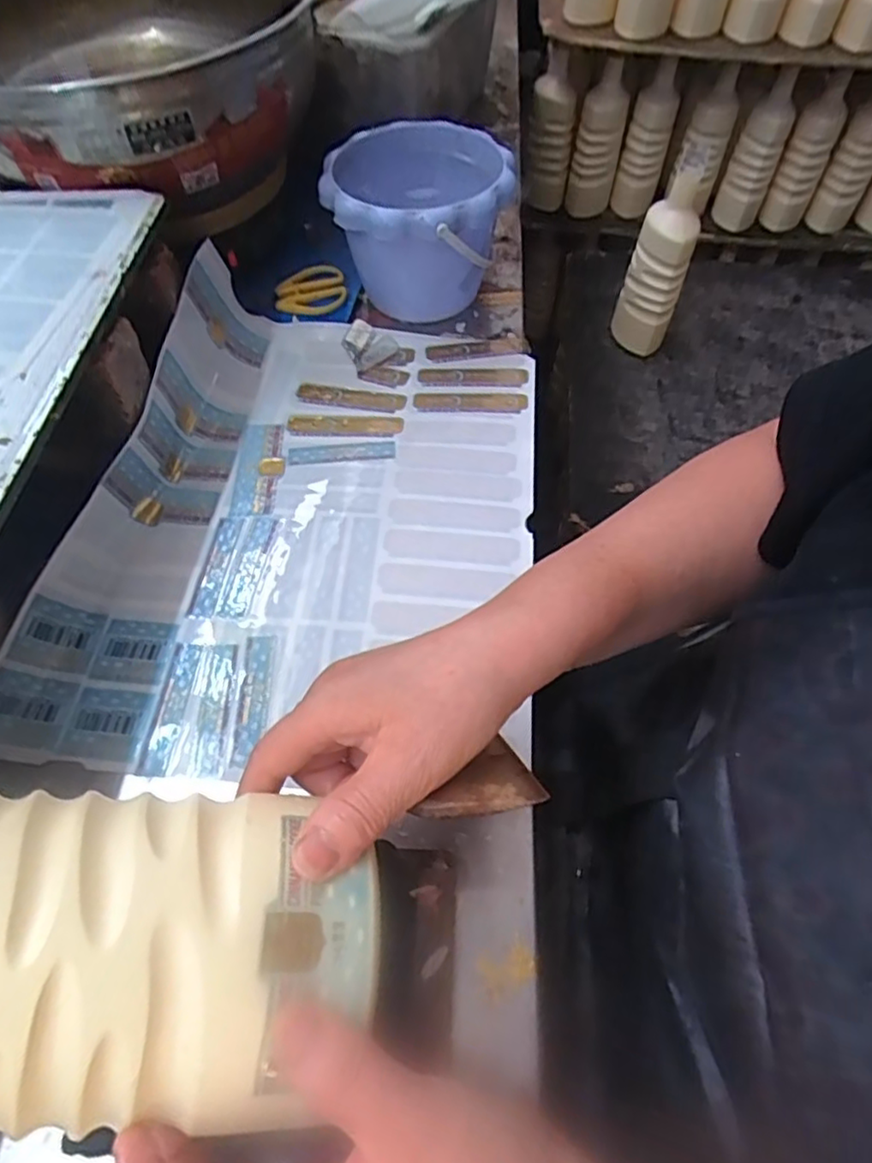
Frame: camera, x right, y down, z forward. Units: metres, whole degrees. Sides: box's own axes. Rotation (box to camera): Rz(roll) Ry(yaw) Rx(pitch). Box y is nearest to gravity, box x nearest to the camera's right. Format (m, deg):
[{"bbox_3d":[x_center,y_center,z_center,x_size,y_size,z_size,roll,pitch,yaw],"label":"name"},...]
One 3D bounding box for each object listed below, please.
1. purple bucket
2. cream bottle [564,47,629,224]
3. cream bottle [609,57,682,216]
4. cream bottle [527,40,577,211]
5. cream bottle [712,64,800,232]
[{"bbox_3d":[-0.013,-0.297,0.548,0.142,0.116,0.146,-1,59,1],"label":"purple bucket"},{"bbox_3d":[0.270,-0.732,1.058,0.077,0.250,0.068,12,58,5],"label":"cream bottle"},{"bbox_3d":[0.354,-0.738,1.075,0.073,0.264,0.062,16,58,8],"label":"cream bottle"},{"bbox_3d":[0.191,-0.746,1.059,0.074,0.248,0.074,8,57,3],"label":"cream bottle"},{"bbox_3d":[0.547,-0.731,1.086,0.079,0.241,0.063,25,60,13],"label":"cream bottle"}]

